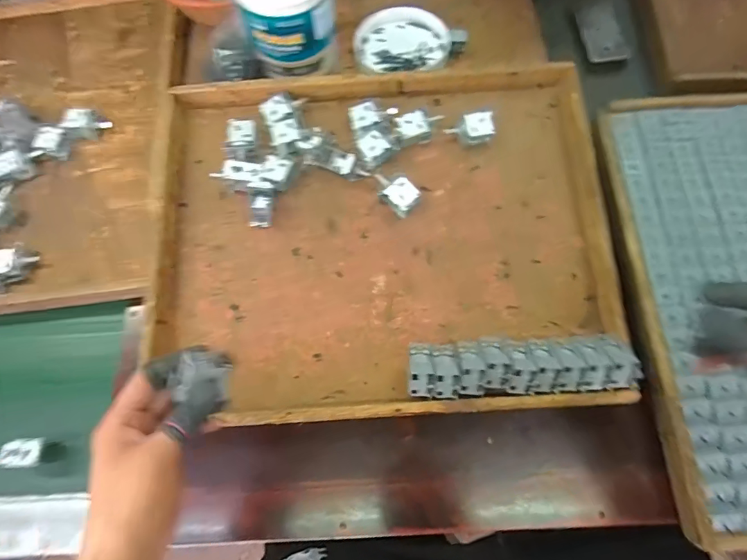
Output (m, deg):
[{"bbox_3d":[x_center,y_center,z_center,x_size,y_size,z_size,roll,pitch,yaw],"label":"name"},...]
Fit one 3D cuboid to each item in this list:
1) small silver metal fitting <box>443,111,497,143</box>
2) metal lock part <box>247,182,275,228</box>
[{"bbox_3d":[0.117,-0.182,0.510,0.055,0.026,0.034,-11,70,-3],"label":"small silver metal fitting"},{"bbox_3d":[-0.128,-0.084,0.480,0.026,0.054,0.017,14,29,6],"label":"metal lock part"}]

